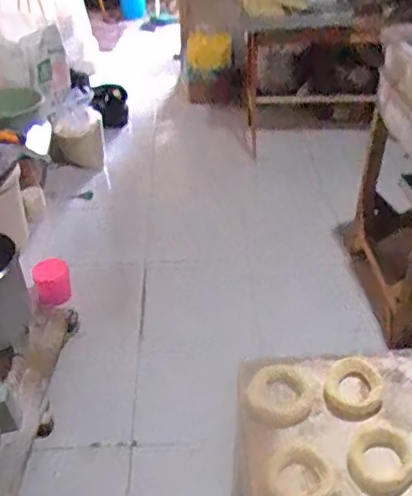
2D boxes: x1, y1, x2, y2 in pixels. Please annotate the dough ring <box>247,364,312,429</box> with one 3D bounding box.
[{"bbox_3d":[0.072,0.136,0.542,0.057,0.016,0.072,19,40,23],"label":"dough ring"}]

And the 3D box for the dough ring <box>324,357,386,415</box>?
[{"bbox_3d":[0.144,0.133,0.552,0.053,0.014,0.064,14,39,18],"label":"dough ring"}]

